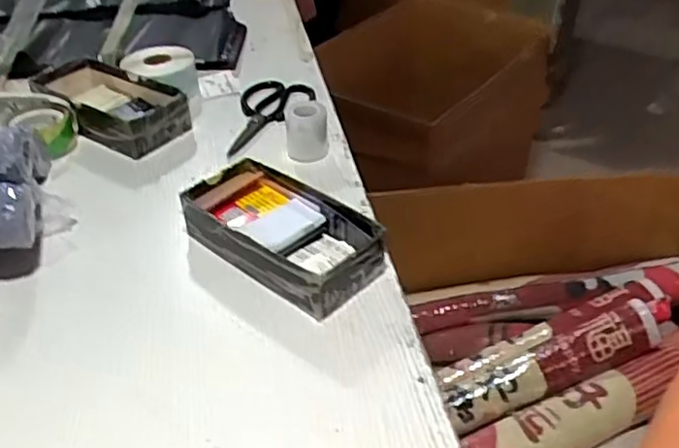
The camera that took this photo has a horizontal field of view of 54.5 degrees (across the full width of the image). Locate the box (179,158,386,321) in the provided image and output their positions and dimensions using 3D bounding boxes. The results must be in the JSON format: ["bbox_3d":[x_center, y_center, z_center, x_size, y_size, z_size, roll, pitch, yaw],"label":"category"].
[{"bbox_3d":[-0.067,0.011,0.705,0.220,0.054,0.123,27,46,31],"label":"box"}]

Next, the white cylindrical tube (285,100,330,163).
[{"bbox_3d":[-0.043,-0.126,0.867,0.054,0.071,0.056,-2,38,-1],"label":"white cylindrical tube"}]

